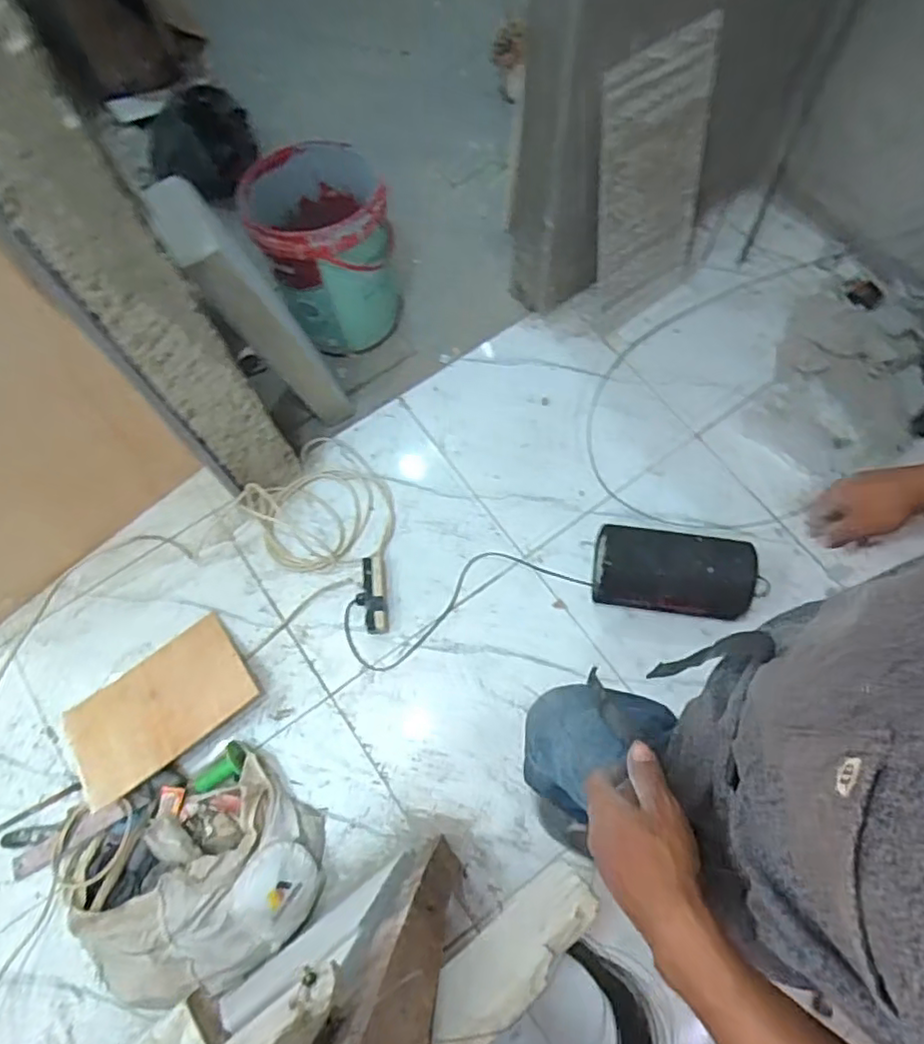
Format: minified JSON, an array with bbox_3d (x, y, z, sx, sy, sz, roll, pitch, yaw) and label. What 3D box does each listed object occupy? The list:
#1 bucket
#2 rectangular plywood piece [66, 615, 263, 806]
[{"bbox_3d":[-0.307,-0.620,1.479,0.282,0.325,0.321,-17,72,-6],"label":"bucket"},{"bbox_3d":[-0.586,0.361,1.260,0.342,0.020,0.196,-35,77,-18],"label":"rectangular plywood piece"}]

